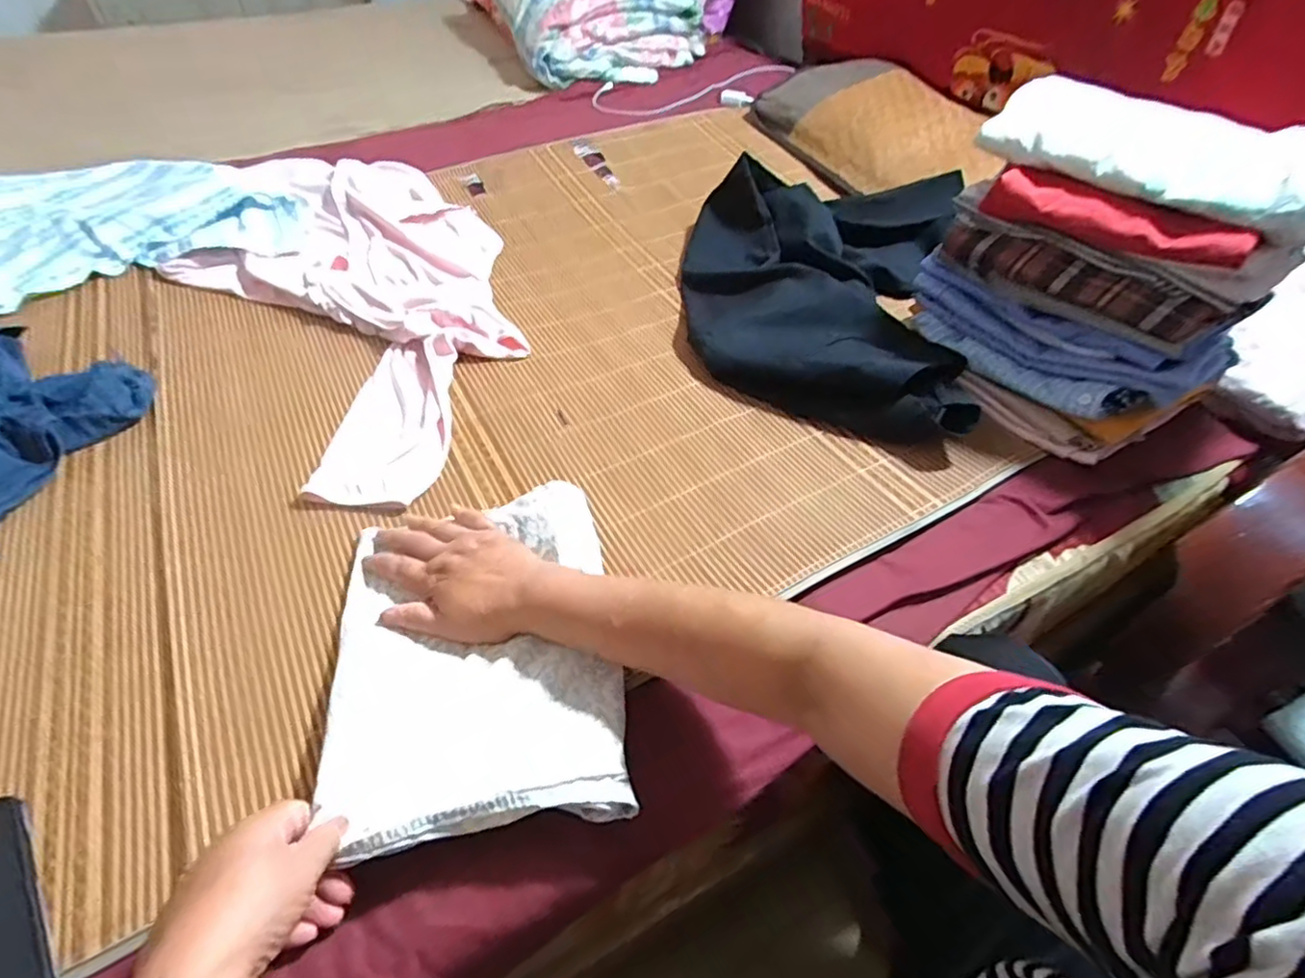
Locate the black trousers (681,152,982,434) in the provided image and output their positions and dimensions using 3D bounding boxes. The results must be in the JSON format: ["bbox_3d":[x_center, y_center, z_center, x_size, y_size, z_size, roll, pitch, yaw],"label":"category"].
[{"bbox_3d":[0.225,-0.318,0.876,0.355,0.072,0.617,11,48,7],"label":"black trousers"}]

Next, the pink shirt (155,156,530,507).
[{"bbox_3d":[-0.373,-0.282,0.850,0.409,0.046,0.737,-31,56,-27],"label":"pink shirt"}]

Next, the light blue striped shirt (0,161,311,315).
[{"bbox_3d":[-0.828,-0.352,0.864,0.596,0.061,0.400,-35,58,-29],"label":"light blue striped shirt"}]

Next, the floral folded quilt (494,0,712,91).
[{"bbox_3d":[-0.101,-1.128,1.486,0.499,0.214,0.387,-19,52,-17],"label":"floral folded quilt"}]

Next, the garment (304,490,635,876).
[{"bbox_3d":[-0.135,0.117,0.488,0.206,0.034,0.274,-7,49,-9],"label":"garment"}]

